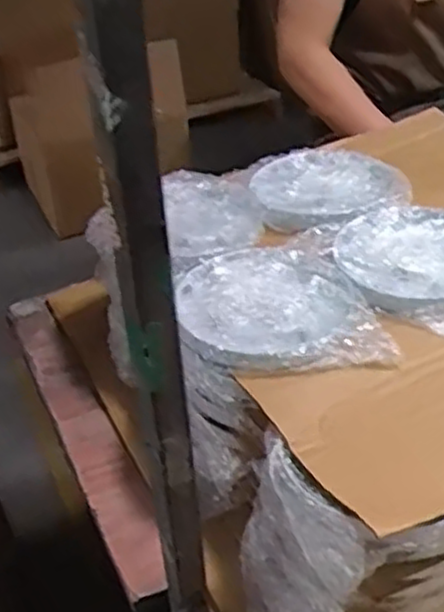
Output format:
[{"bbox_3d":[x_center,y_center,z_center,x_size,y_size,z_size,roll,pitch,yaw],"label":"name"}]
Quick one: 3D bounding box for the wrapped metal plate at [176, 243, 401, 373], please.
[{"bbox_3d":[0.039,0.000,0.593,0.140,0.018,0.142,-9,35,-7],"label":"wrapped metal plate"}]

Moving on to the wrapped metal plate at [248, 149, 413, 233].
[{"bbox_3d":[0.098,-0.115,0.738,0.146,0.012,0.135,-3,35,2],"label":"wrapped metal plate"}]

